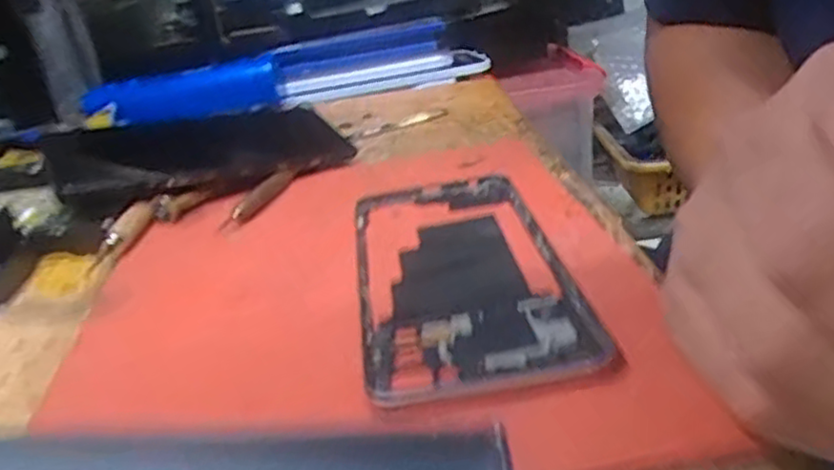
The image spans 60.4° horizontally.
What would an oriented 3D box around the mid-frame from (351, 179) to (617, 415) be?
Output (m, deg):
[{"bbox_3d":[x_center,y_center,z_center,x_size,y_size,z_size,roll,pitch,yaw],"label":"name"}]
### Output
[{"bbox_3d":[0.015,0.012,0.268,0.072,0.005,0.154,-8,24,-3],"label":"mid-frame"}]

